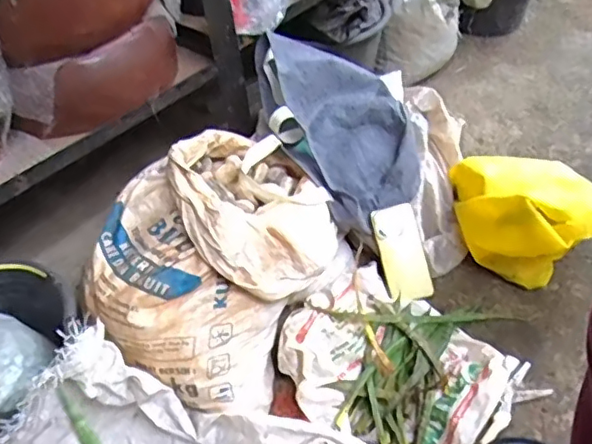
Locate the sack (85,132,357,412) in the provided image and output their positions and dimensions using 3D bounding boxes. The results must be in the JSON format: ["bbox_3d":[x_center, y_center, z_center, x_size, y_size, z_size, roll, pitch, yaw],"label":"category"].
[{"bbox_3d":[-0.125,0.047,0.921,0.309,0.248,0.402,20,51,25],"label":"sack"}]

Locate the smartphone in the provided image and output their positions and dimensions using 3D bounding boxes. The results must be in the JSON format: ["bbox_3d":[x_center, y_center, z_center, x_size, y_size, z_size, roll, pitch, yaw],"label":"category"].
[{"bbox_3d":[0.190,0.054,1.027,0.076,0.016,0.166,-16,82,7],"label":"smartphone"}]

